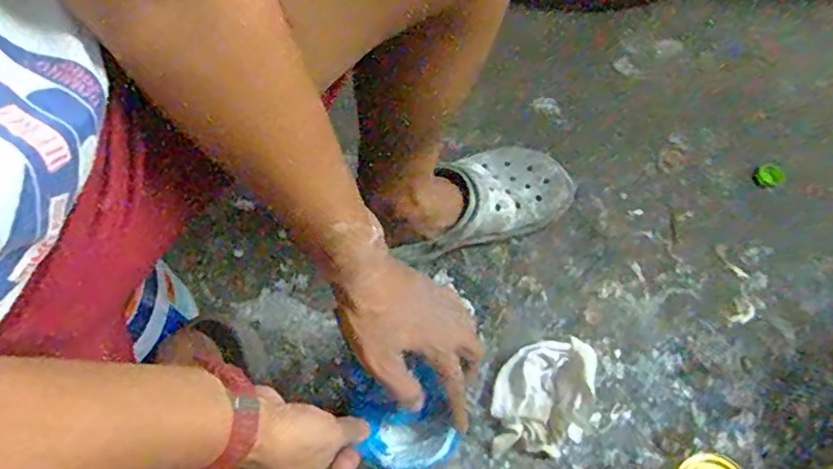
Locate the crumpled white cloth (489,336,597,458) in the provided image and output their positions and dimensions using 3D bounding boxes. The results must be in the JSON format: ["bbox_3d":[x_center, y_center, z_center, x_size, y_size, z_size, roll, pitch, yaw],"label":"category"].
[{"bbox_3d":[0.142,0.180,0.684,0.110,0.049,0.125,6,65,1],"label":"crumpled white cloth"}]

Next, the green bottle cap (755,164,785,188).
[{"bbox_3d":[0.475,-0.080,0.824,0.028,0.012,0.031,-14,66,-8],"label":"green bottle cap"}]

